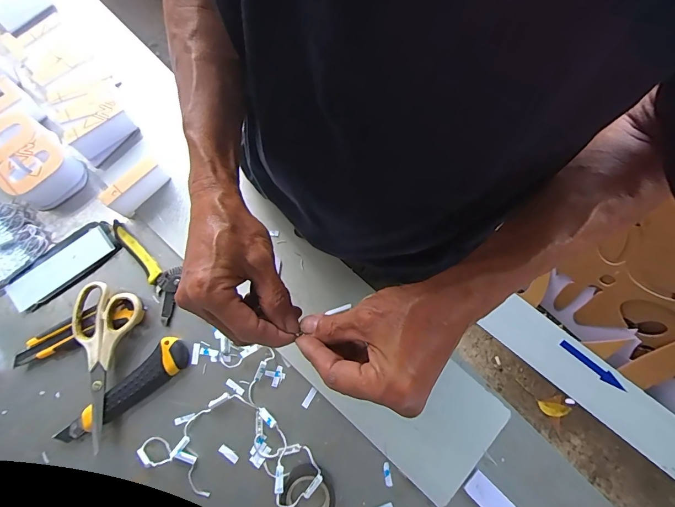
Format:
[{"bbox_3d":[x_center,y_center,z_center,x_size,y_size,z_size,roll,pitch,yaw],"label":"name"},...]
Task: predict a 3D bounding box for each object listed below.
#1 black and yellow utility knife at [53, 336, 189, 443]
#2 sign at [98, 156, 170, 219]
[{"bbox_3d":[-0.251,0.167,0.439,0.166,0.021,0.039,-43,81,-9],"label":"black and yellow utility knife"},{"bbox_3d":[-0.264,-0.088,0.482,0.022,0.049,0.079,43,80,9],"label":"sign"}]

